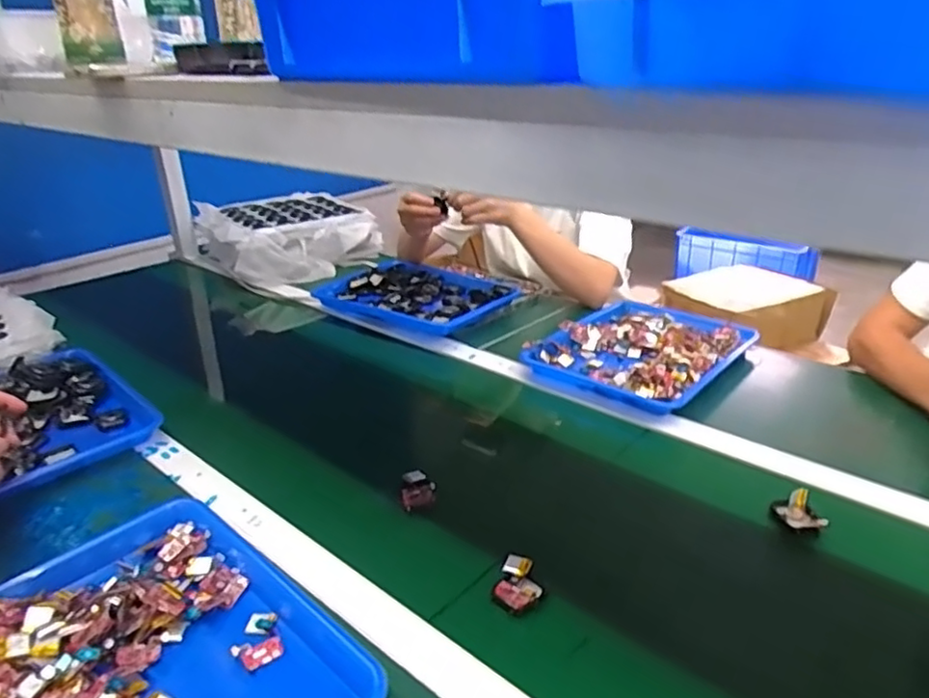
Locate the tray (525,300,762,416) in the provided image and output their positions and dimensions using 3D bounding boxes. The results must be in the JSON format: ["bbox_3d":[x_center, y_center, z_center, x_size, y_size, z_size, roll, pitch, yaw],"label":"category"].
[{"bbox_3d":[0.275,-0.002,0.976,0.243,0.038,0.313,18,31,37],"label":"tray"}]

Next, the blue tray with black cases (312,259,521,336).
[{"bbox_3d":[-0.089,-0.114,1.217,0.362,0.042,0.261,14,29,32],"label":"blue tray with black cases"}]

